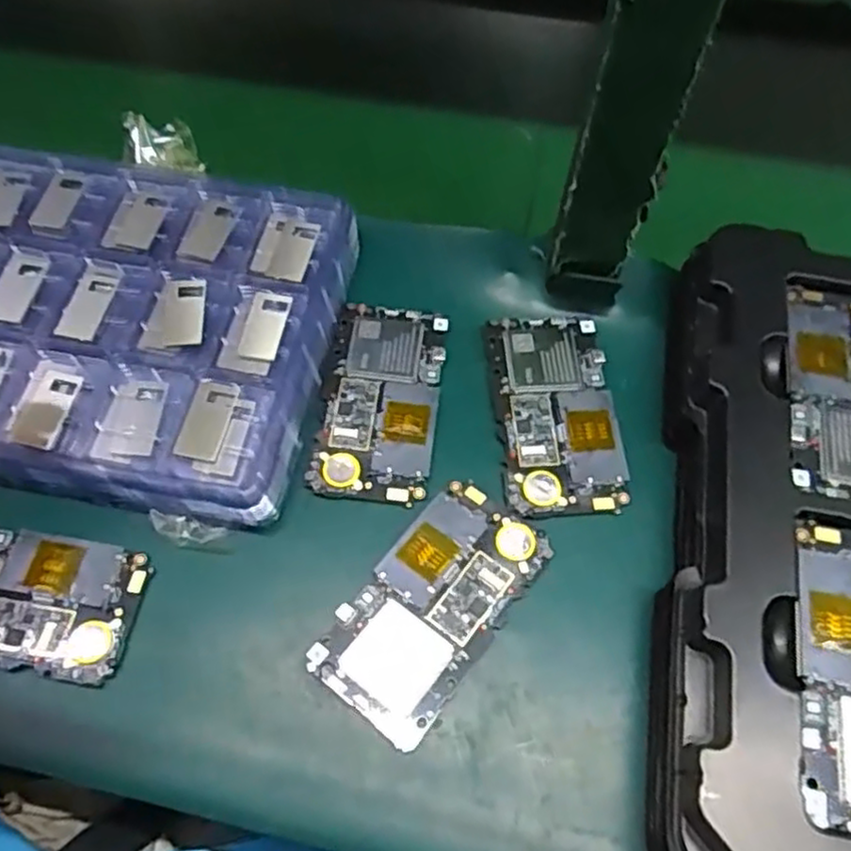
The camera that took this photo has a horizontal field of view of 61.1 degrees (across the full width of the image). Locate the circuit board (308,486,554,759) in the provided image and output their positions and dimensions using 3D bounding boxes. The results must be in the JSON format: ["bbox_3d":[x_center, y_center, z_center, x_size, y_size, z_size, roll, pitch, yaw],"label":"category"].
[{"bbox_3d":[0.005,0.088,0.356,0.066,0.007,0.122,33,64,18],"label":"circuit board"}]

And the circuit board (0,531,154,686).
[{"bbox_3d":[-0.206,0.087,0.361,0.126,0.010,0.066,9,59,5],"label":"circuit board"}]

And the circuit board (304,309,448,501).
[{"bbox_3d":[-0.025,-0.016,0.415,0.064,0.014,0.123,7,59,4],"label":"circuit board"}]

